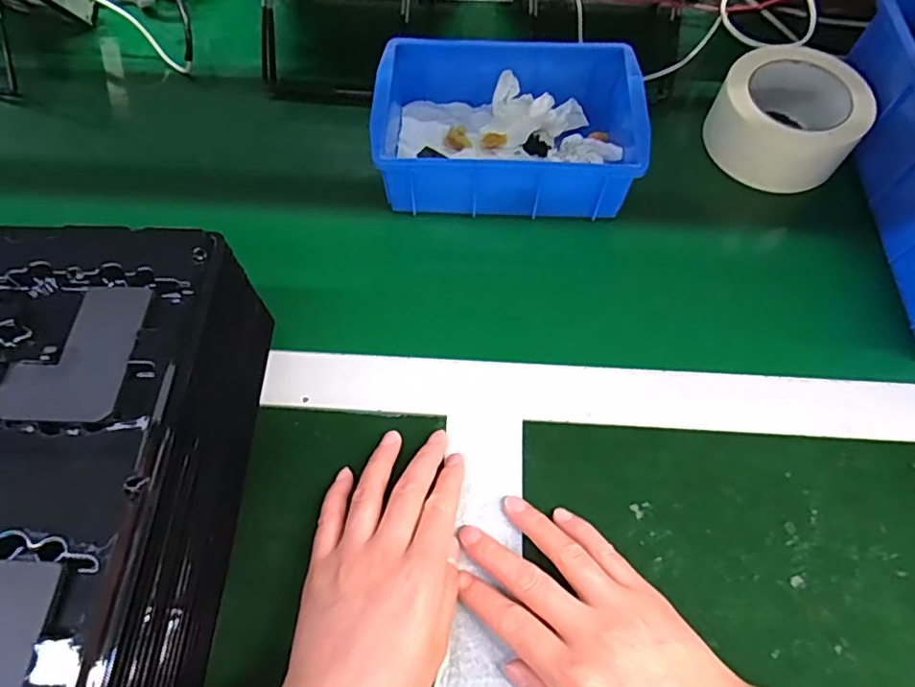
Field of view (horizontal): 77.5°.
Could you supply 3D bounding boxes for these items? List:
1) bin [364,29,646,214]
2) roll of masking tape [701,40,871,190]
[{"bbox_3d":[0.039,-0.174,0.451,0.200,0.056,0.143,1,66,1],"label":"bin"},{"bbox_3d":[0.268,-0.183,0.467,0.107,0.052,0.107,0,66,0],"label":"roll of masking tape"}]

